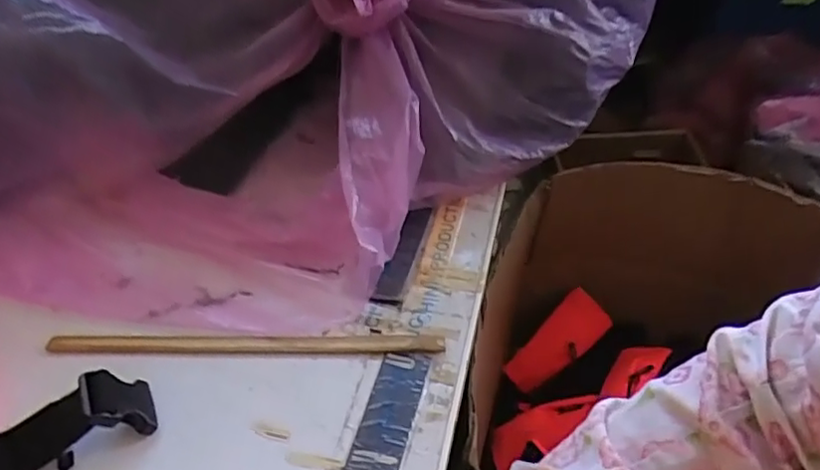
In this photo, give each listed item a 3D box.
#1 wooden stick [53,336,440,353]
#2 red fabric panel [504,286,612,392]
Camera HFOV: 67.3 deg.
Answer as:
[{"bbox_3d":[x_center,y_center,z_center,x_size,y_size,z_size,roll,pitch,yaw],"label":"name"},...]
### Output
[{"bbox_3d":[-0.142,0.092,0.526,0.338,0.007,0.016,0,45,3],"label":"wooden stick"},{"bbox_3d":[0.300,0.221,1.246,0.226,0.107,0.020,-46,14,1],"label":"red fabric panel"}]

